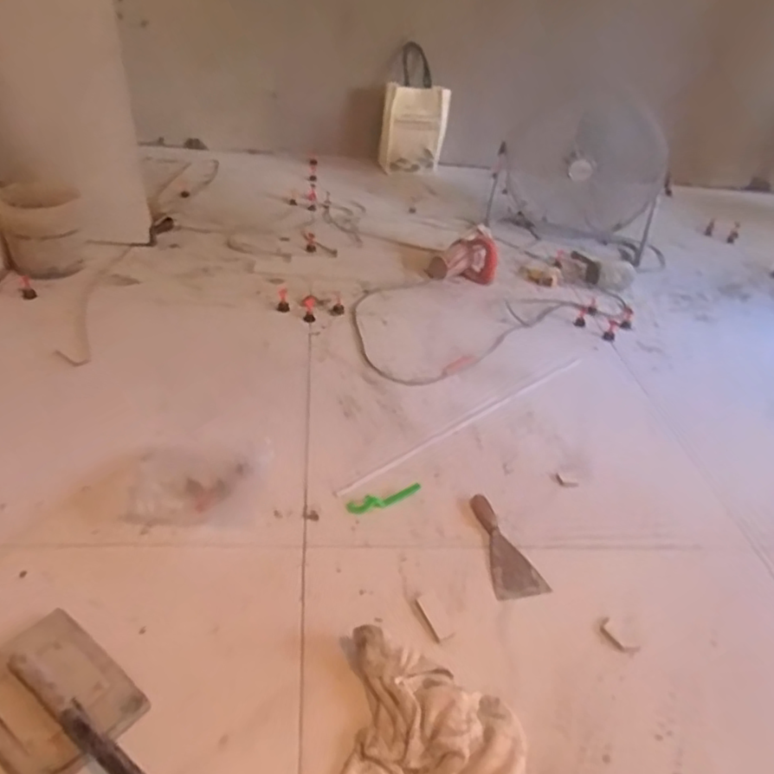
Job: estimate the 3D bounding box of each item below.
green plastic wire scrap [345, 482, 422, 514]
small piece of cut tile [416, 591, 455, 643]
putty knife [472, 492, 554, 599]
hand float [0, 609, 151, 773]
[{"bbox_3d":[-0.003,0.197,1.165,0.137,0.024,0.028,-9,39,-19],"label":"green plastic wire scrap"},{"bbox_3d":[0.071,0.342,0.979,0.031,0.004,0.080,-13,41,-23],"label":"small piece of cut tile"},{"bbox_3d":[0.195,0.266,1.110,0.084,0.020,0.207,-5,38,-14],"label":"putty knife"},{"bbox_3d":[-0.354,0.405,0.763,0.365,0.060,0.149,29,42,27],"label":"hand float"}]

